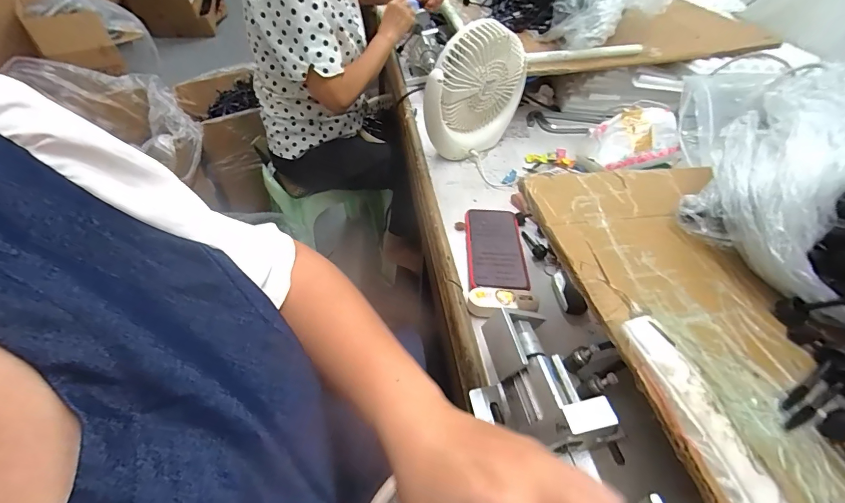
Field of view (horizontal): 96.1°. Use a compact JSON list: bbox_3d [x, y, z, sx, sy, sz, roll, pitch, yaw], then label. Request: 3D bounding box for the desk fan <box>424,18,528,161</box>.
[{"bbox_3d":[0.093,-0.270,0.658,0.184,0.214,0.066,-31,56,-27],"label":"desk fan"}]

